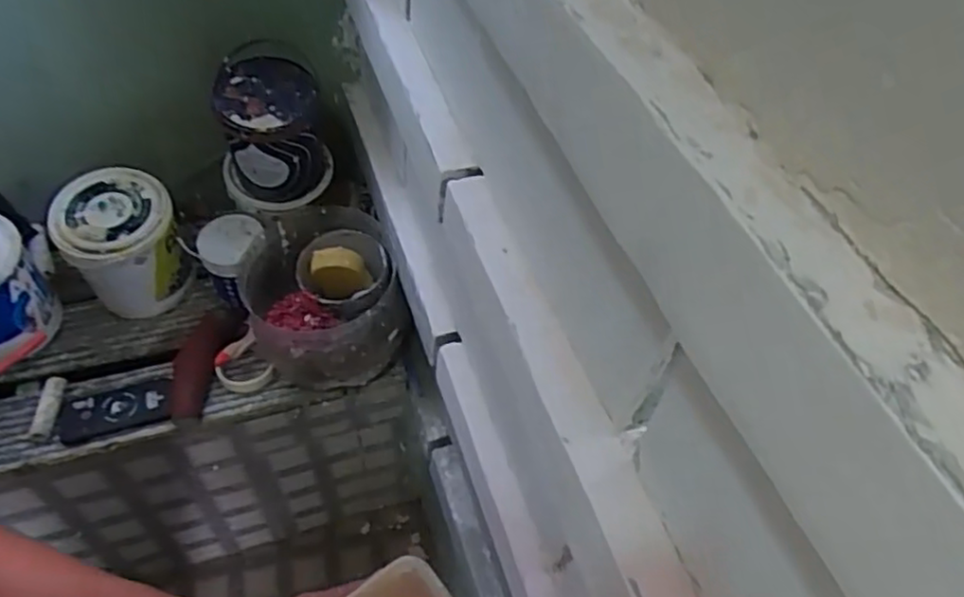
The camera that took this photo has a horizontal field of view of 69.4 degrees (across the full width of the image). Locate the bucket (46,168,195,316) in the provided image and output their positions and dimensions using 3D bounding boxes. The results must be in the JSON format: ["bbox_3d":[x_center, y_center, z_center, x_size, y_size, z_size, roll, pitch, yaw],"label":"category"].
[{"bbox_3d":[-0.588,-0.077,1.164,0.173,0.218,0.165,3,50,-3],"label":"bucket"}]

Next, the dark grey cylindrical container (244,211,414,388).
[{"bbox_3d":[-0.251,0.008,1.117,0.221,0.203,0.239,3,50,-3],"label":"dark grey cylindrical container"}]

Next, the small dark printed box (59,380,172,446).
[{"bbox_3d":[-0.570,0.177,1.088,0.158,0.012,0.083,-10,52,-14],"label":"small dark printed box"}]

